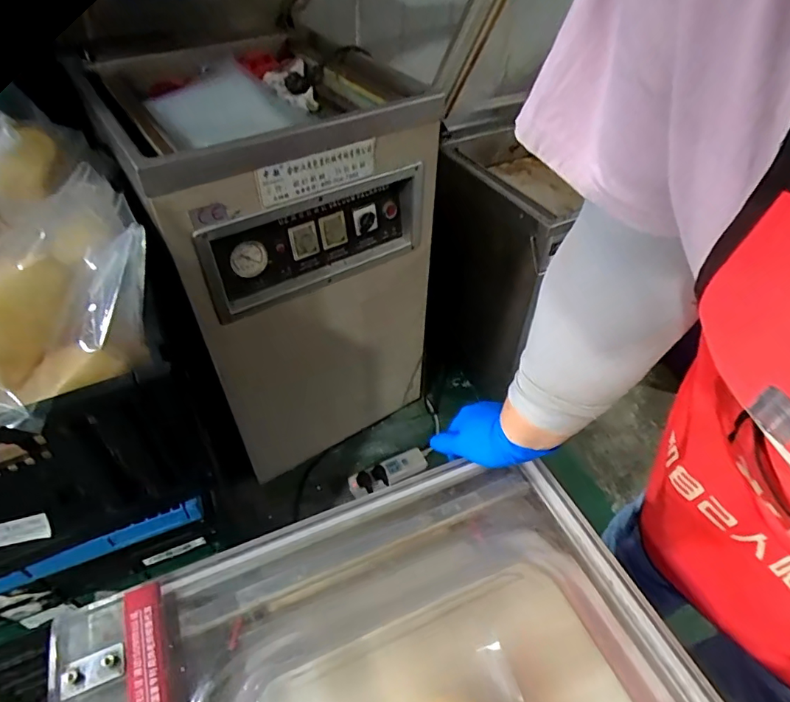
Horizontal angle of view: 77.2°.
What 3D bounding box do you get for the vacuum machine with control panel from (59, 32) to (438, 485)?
[{"bbox_3d":[-0.246,-0.203,1.099,0.504,0.739,0.514,-26,51,-24],"label":"vacuum machine with control panel"}]

